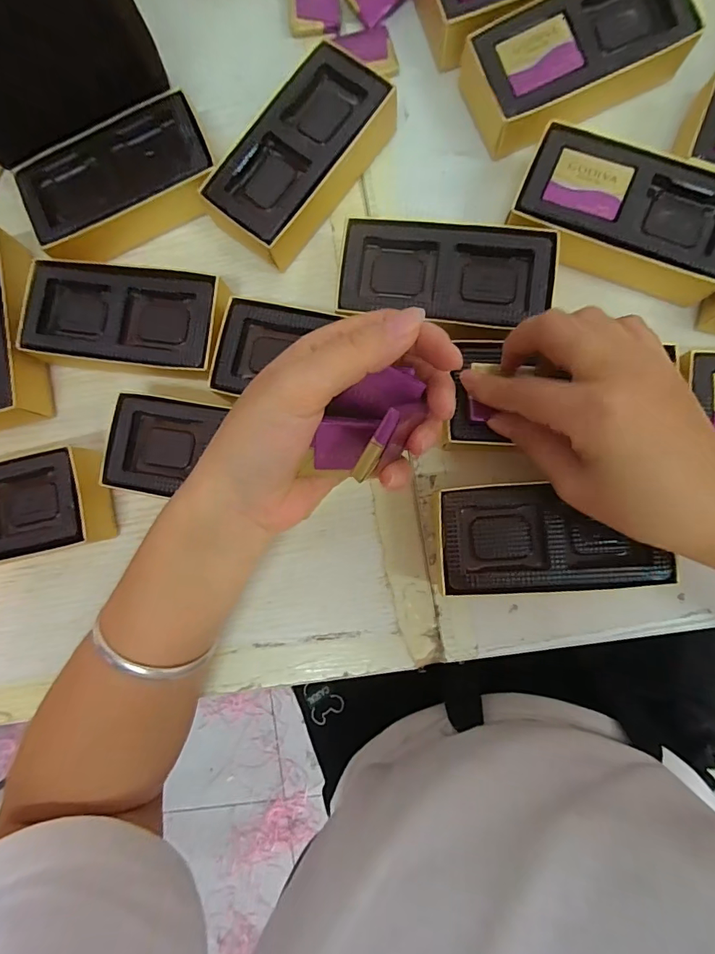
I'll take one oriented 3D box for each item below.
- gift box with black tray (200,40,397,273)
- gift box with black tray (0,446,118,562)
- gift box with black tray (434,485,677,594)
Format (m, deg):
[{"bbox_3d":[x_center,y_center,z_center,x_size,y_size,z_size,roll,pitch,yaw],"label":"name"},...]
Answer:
[{"bbox_3d":[-0.034,-0.185,0.272,0.055,0.032,0.116,39,91,6],"label":"gift box with black tray"},{"bbox_3d":[-0.205,0.020,0.274,0.117,0.035,0.056,-12,86,5],"label":"gift box with black tray"},{"bbox_3d":[0.098,0.031,0.246,0.109,0.033,0.054,-4,87,5],"label":"gift box with black tray"}]

